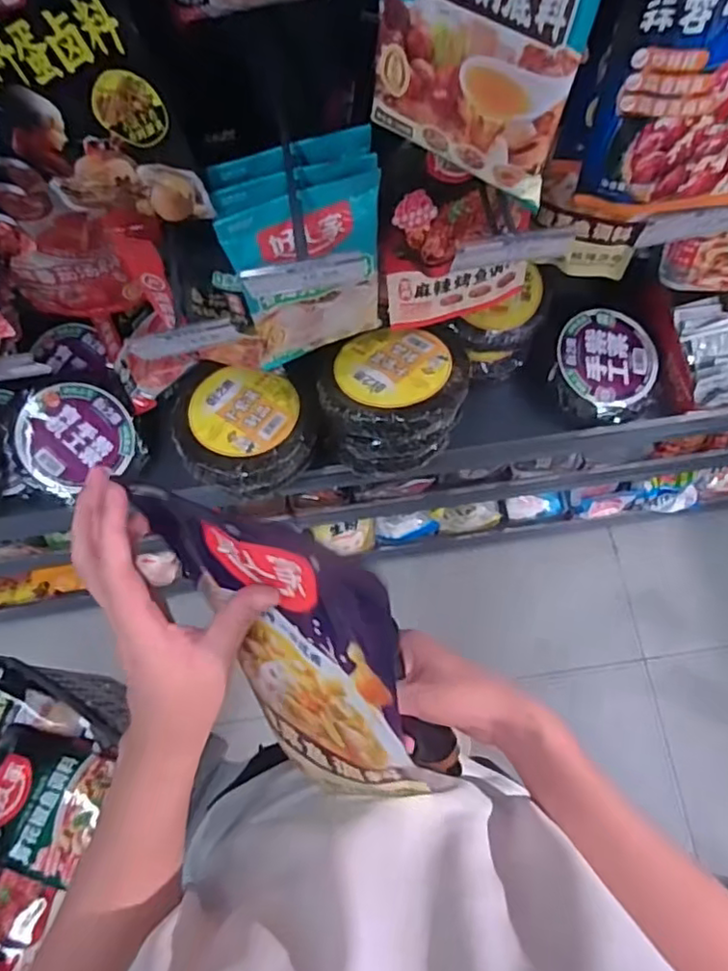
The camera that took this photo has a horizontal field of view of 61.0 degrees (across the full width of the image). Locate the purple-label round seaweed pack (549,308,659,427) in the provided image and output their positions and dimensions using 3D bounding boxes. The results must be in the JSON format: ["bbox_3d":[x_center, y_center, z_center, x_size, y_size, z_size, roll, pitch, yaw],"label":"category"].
[{"bbox_3d":[0.389,-0.191,1.003,0.164,0.044,0.178,0,74,1],"label":"purple-label round seaweed pack"}]

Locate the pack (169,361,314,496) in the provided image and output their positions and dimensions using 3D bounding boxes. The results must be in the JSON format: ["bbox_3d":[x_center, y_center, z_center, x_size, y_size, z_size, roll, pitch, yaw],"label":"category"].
[{"bbox_3d":[-0.178,-0.079,0.903,0.201,0.064,0.175,12,74,5],"label":"pack"}]

